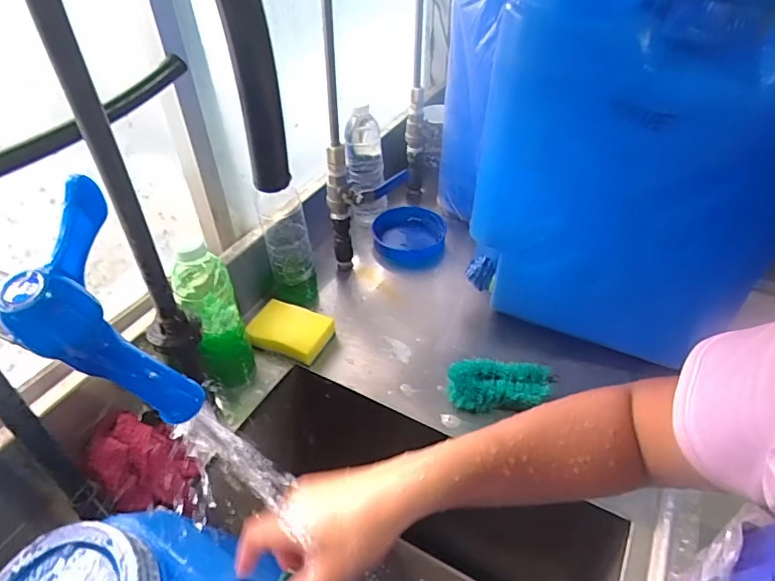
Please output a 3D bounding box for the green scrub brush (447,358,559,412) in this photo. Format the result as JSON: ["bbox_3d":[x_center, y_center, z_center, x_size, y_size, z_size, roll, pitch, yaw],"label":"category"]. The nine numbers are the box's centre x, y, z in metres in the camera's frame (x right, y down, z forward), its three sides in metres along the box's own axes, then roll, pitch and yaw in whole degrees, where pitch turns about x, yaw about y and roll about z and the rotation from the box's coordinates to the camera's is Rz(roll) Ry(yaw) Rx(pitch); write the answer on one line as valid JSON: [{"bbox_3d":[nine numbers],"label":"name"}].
[{"bbox_3d":[0.135,0.111,0.603,0.121,0.034,0.054,1,41,3],"label":"green scrub brush"}]

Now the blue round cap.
[{"bbox_3d":[0.036,-0.089,0.854,0.121,0.036,0.133,-1,41,1],"label":"blue round cap"}]

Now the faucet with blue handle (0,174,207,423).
[{"bbox_3d":[-0.182,-0.012,0.239,0.209,0.089,0.059,21,46,24],"label":"faucet with blue handle"}]

